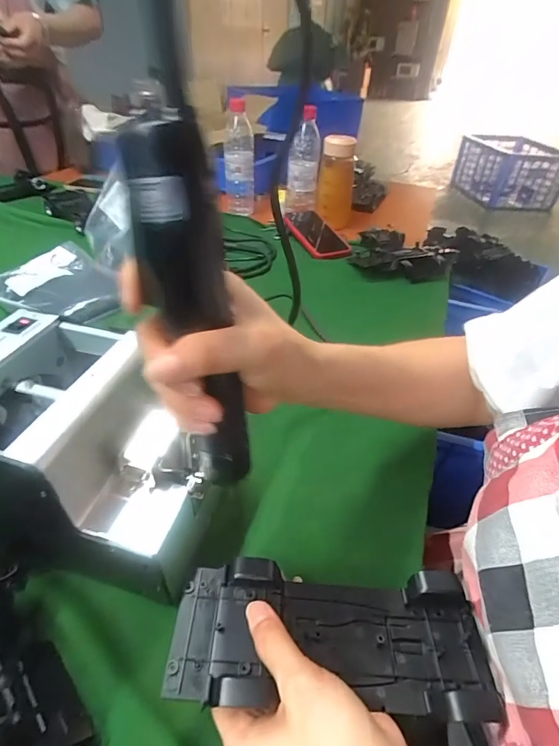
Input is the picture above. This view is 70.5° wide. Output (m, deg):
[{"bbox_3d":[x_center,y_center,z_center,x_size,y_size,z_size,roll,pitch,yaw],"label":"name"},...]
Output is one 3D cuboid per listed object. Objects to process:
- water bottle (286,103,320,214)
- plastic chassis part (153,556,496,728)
[{"bbox_3d":[0.050,-0.427,0.843,0.066,0.198,0.066,6,41,2],"label":"water bottle"},{"bbox_3d":[0.034,0.159,0.243,0.191,0.026,0.076,6,42,-3],"label":"plastic chassis part"}]

